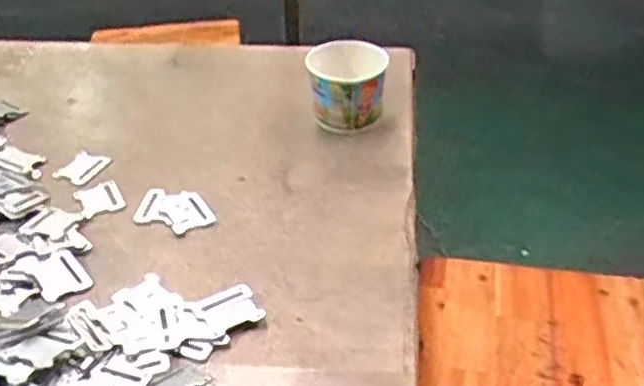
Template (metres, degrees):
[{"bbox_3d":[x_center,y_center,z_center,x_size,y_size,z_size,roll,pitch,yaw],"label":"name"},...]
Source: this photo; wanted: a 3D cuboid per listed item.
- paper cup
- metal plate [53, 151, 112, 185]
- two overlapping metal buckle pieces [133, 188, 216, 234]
[{"bbox_3d":[0.030,-0.123,0.809,0.089,0.077,0.091,-1,39,1],"label":"paper cup"},{"bbox_3d":[-0.262,-0.028,0.771,0.045,0.005,0.049,16,42,22],"label":"metal plate"},{"bbox_3d":[-0.147,0.017,0.706,0.084,0.005,0.051,12,47,22],"label":"two overlapping metal buckle pieces"}]

